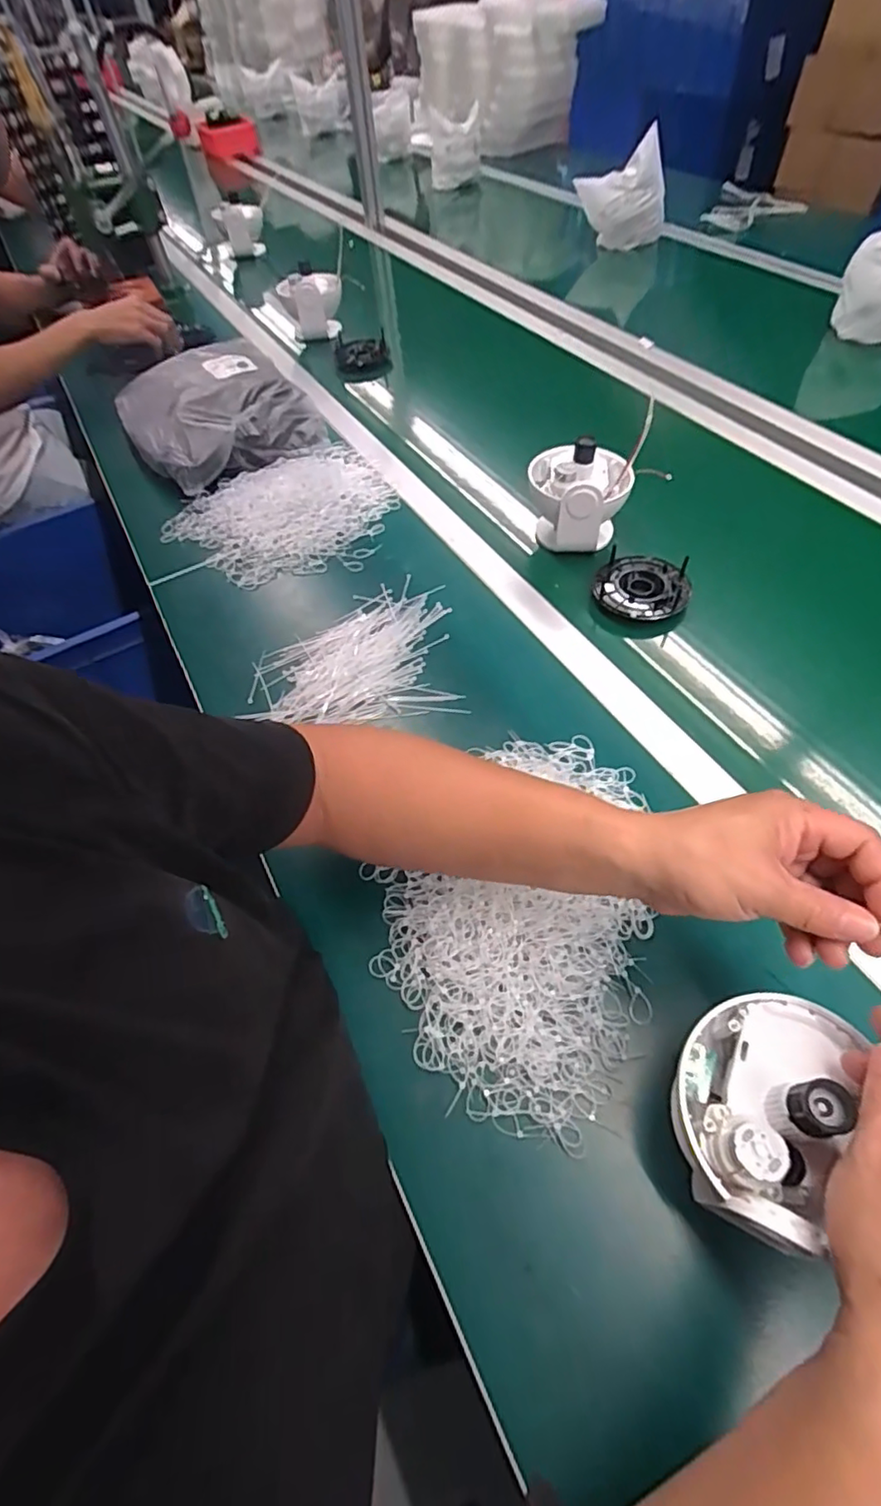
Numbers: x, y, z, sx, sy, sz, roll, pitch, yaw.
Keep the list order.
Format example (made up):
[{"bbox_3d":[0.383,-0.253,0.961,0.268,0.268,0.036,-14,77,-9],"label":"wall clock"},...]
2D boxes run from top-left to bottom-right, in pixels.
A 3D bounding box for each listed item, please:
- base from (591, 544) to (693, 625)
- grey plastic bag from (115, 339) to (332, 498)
[{"bbox_3d":[0.223,-0.182,0.660,0.101,0.022,0.098,-2,56,4],"label":"base"},{"bbox_3d":[-0.344,-0.525,0.907,0.257,0.086,0.286,-27,58,-13],"label":"grey plastic bag"}]

